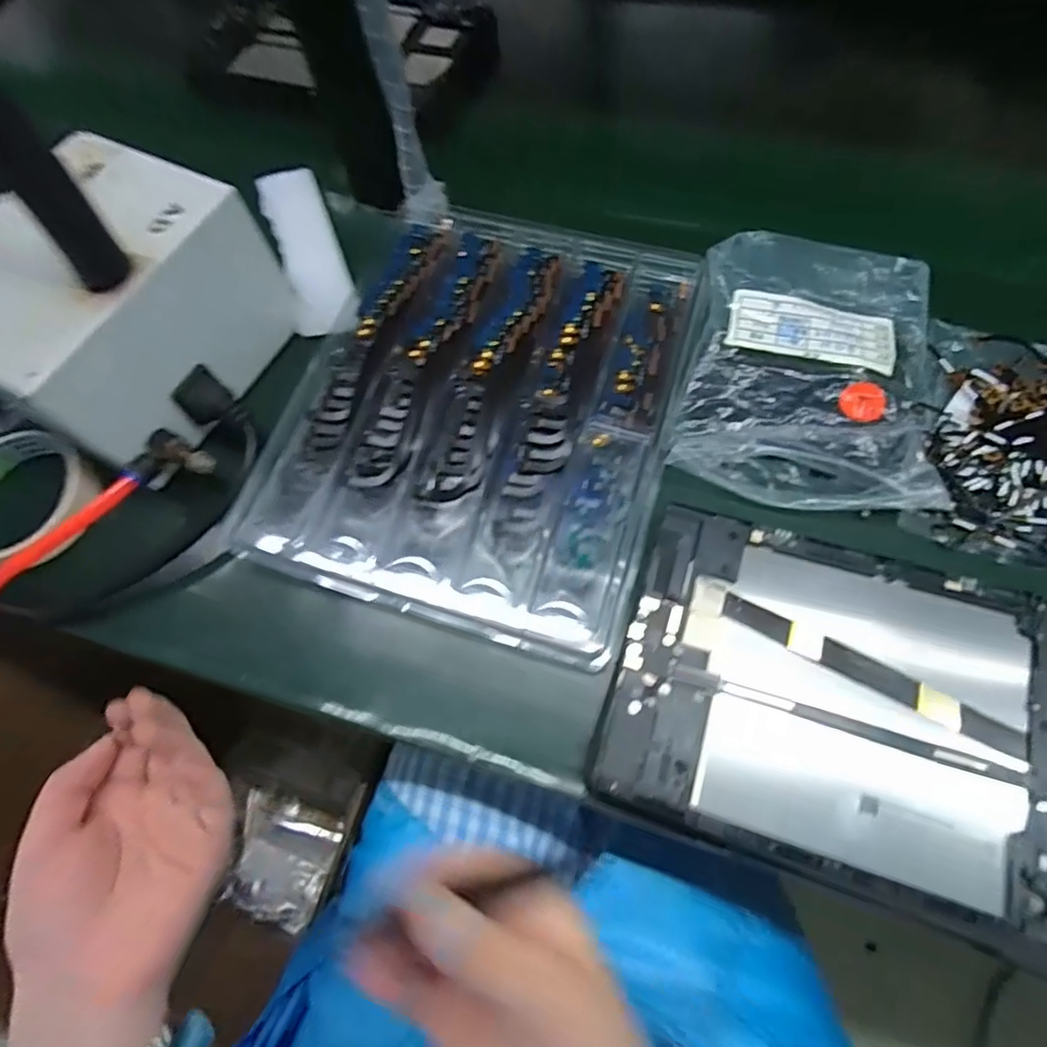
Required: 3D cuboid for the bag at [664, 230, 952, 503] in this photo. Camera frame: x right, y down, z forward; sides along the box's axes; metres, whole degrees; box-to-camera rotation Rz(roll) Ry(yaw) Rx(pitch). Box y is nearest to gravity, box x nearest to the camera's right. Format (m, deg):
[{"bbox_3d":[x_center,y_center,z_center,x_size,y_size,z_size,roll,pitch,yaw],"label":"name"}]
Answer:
[{"bbox_3d":[0.170,-0.095,0.356,0.138,0.025,0.173,10,67,7],"label":"bag"}]

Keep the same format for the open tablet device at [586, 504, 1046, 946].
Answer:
[{"bbox_3d":[0.165,0.086,0.279,0.236,0.007,0.148,15,69,10],"label":"open tablet device"}]

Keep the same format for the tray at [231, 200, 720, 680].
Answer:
[{"bbox_3d":[-0.020,-0.077,0.367,0.215,0.018,0.274,15,68,10],"label":"tray"}]

